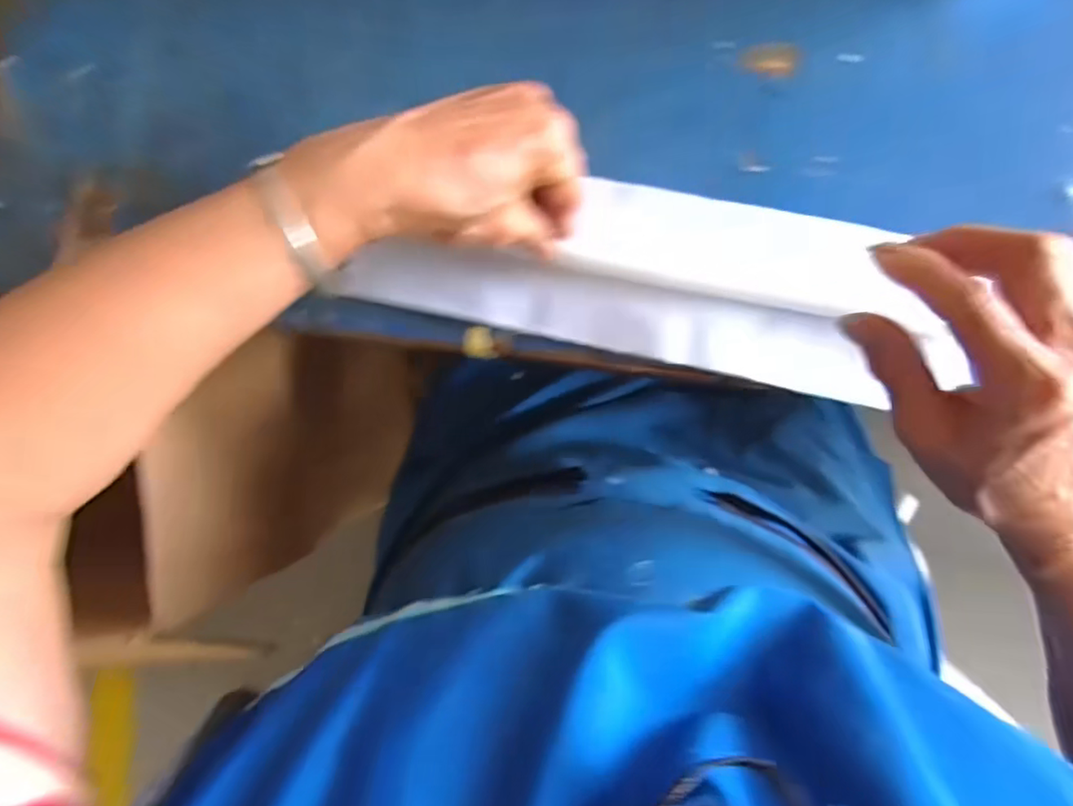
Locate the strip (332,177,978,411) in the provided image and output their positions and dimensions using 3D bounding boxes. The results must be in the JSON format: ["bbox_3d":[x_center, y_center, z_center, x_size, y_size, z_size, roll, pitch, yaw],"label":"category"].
[{"bbox_3d":[0.050,-0.071,0.303,0.304,0.023,0.088,13,96,9],"label":"strip"}]

